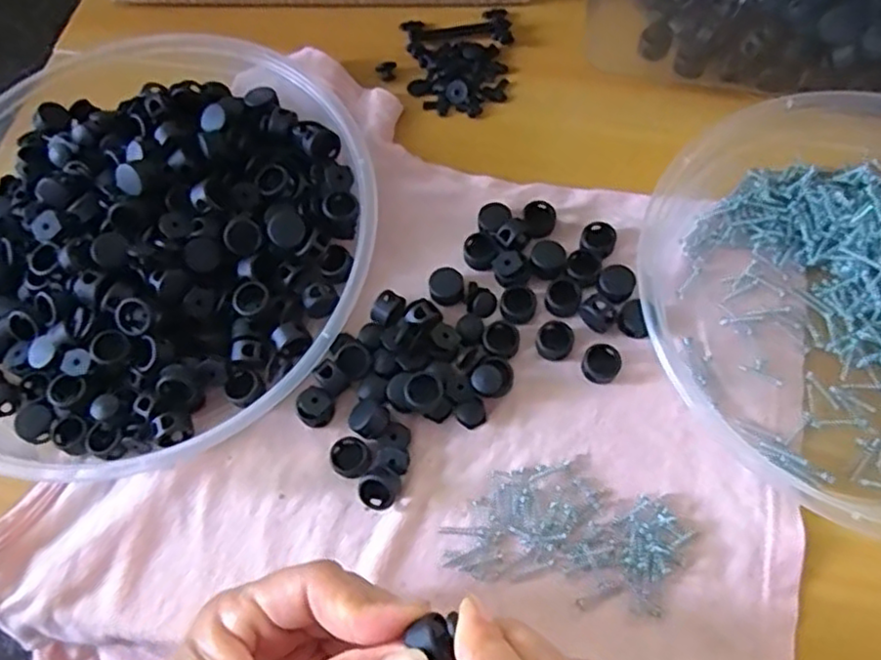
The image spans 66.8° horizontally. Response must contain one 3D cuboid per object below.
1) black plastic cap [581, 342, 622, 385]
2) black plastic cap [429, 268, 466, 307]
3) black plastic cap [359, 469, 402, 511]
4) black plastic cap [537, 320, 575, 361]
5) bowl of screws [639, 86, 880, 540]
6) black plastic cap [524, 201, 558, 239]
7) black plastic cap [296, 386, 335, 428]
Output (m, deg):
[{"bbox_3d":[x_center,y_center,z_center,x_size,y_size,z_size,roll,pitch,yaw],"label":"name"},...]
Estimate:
[{"bbox_3d":[0.074,0.015,0.308,0.017,0.007,0.017,-1,67,2],"label":"black plastic cap"},{"bbox_3d":[0.003,-0.021,0.327,0.017,0.007,0.017,-1,67,2],"label":"black plastic cap"},{"bbox_3d":[-0.026,0.069,0.288,0.017,0.012,0.015,-42,72,-14],"label":"black plastic cap"},{"bbox_3d":[0.054,0.005,0.312,0.016,0.008,0.017,-1,67,2],"label":"black plastic cap"},{"bbox_3d":[0.195,-0.015,0.298,0.180,0.039,0.198,-1,67,2],"label":"bowl of screws"},{"bbox_3d":[0.050,-0.056,0.337,0.017,0.010,0.019,4,67,4],"label":"black plastic cap"},{"bbox_3d":[-0.057,0.035,0.306,0.016,0.013,0.015,-1,67,2],"label":"black plastic cap"}]

